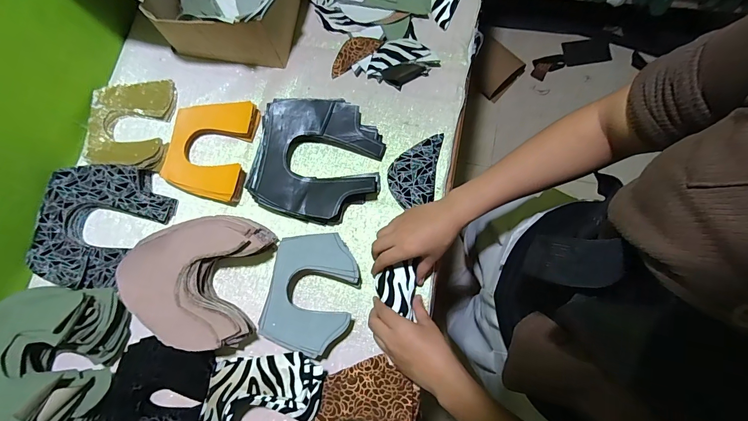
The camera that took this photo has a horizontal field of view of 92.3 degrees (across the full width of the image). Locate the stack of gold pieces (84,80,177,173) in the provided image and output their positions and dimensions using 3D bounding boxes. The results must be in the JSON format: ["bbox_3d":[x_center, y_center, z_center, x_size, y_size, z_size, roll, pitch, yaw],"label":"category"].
[{"bbox_3d":[-0.402,-0.144,0.591,0.132,0.028,0.159,2,76,4],"label":"stack of gold pieces"}]

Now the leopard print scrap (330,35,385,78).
[{"bbox_3d":[-0.035,-0.266,0.603,0.096,0.013,0.043,-30,76,-4],"label":"leopard print scrap"}]

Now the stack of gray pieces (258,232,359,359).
[{"bbox_3d":[-0.088,0.113,0.507,0.119,0.035,0.159,11,77,6],"label":"stack of gray pieces"}]

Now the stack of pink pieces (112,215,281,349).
[{"bbox_3d":[-0.248,0.094,0.502,0.183,0.053,0.178,7,77,5],"label":"stack of pink pieces"}]

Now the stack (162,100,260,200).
[{"bbox_3d":[-0.258,-0.100,0.570,0.124,0.023,0.158,10,77,6],"label":"stack"}]

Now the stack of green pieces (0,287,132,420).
[{"bbox_3d":[-0.441,0.200,0.480,0.176,0.080,0.193,3,76,4],"label":"stack of green pieces"}]

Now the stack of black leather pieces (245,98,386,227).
[{"bbox_3d":[-0.084,-0.080,0.550,0.185,0.033,0.190,12,77,6],"label":"stack of black leather pieces"}]

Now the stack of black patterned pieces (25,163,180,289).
[{"bbox_3d":[-0.415,0.021,0.550,0.182,0.032,0.185,9,77,6],"label":"stack of black patterned pieces"}]

